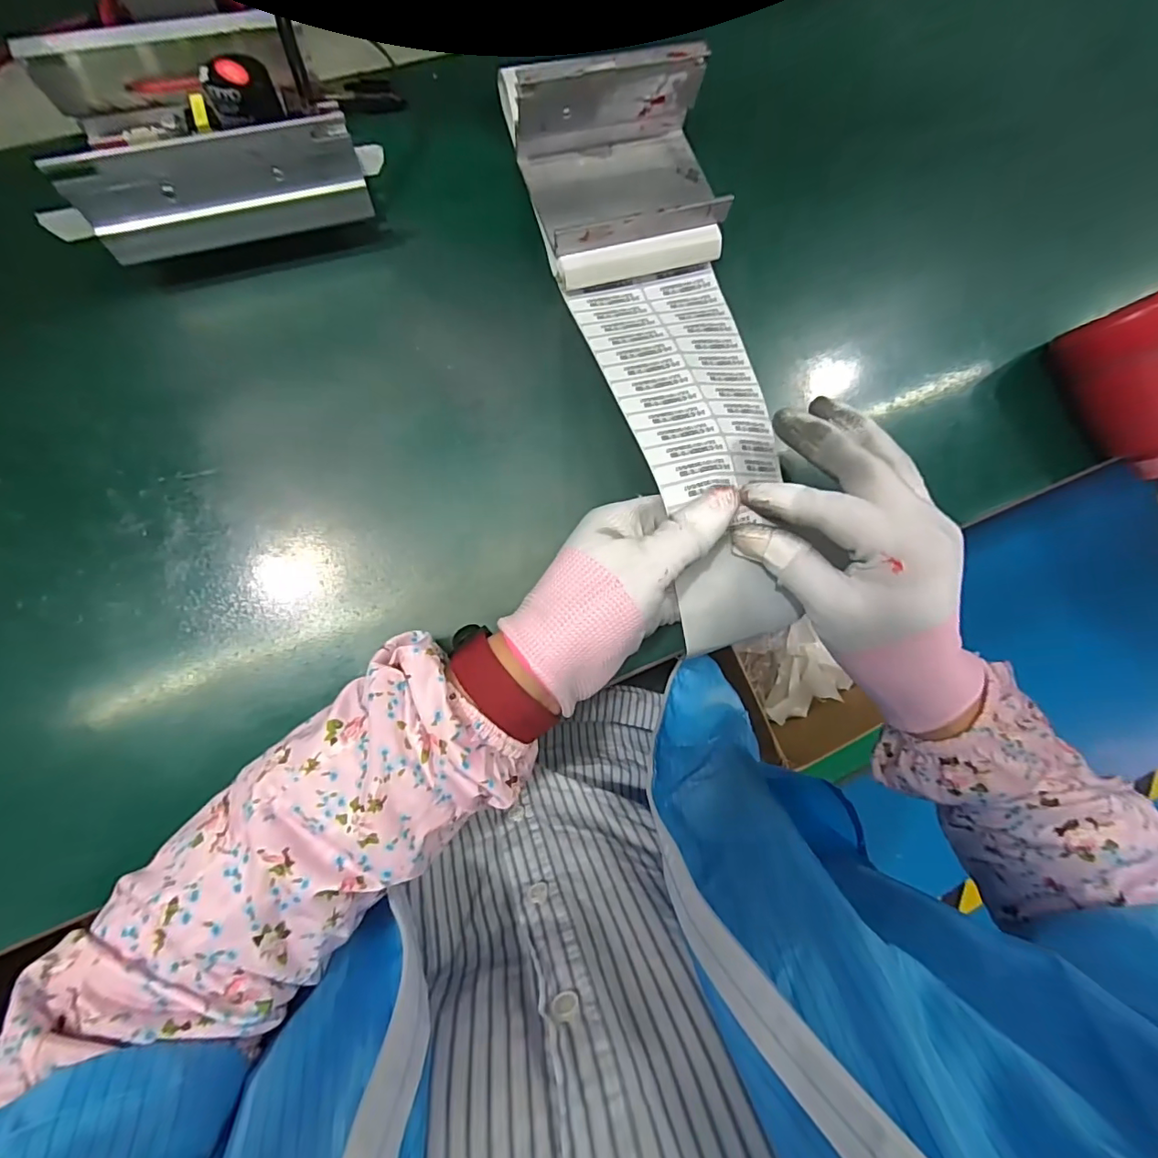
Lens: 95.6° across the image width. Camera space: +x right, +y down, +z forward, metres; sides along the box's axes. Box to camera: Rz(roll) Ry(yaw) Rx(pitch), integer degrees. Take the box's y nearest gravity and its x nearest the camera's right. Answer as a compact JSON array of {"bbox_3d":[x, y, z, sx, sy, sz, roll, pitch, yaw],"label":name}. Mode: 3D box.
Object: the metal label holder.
[{"bbox_3d":[0.028,-0.243,0.308,0.110,0.050,0.082,-17,88,-10],"label":"metal label holder"}]

